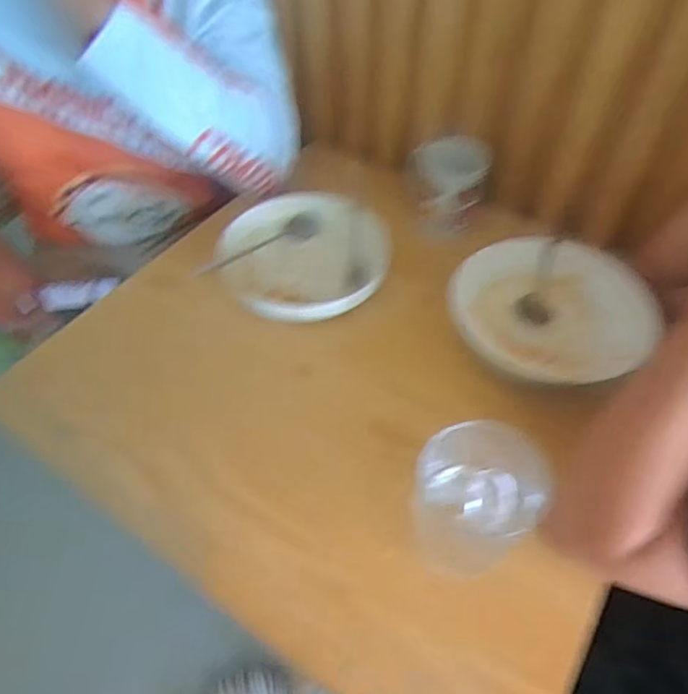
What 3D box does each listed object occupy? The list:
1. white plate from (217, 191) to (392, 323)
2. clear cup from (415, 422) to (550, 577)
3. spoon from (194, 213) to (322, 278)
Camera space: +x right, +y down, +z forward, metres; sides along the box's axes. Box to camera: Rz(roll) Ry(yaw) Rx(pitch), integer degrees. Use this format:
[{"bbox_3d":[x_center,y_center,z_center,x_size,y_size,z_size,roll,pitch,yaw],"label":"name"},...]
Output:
[{"bbox_3d":[-0.048,-0.111,0.672,0.219,0.038,0.201,0,51,0],"label":"white plate"},{"bbox_3d":[0.107,0.126,0.459,0.090,0.119,0.091,0,51,0],"label":"clear cup"},{"bbox_3d":[-0.101,-0.121,0.670,0.169,0.015,0.034,-35,60,-25],"label":"spoon"}]

